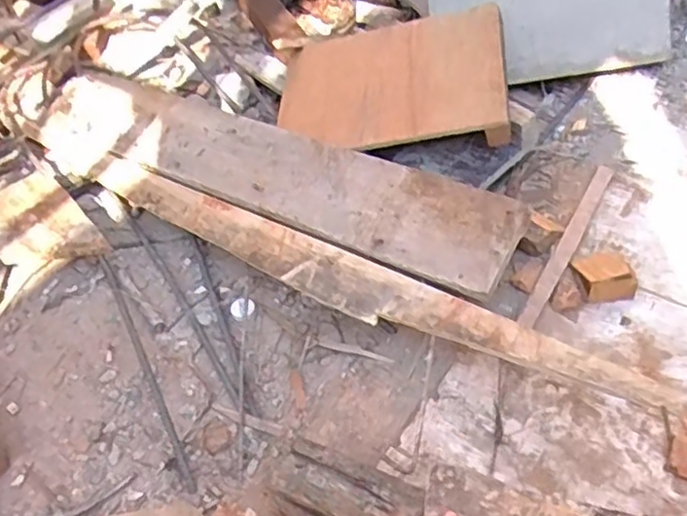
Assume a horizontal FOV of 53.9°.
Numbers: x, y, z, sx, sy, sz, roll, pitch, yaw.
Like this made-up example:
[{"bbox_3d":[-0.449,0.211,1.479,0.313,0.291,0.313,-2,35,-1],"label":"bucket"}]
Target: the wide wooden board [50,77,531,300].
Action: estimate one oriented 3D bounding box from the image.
[{"bbox_3d":[-0.181,-0.168,1.167,0.998,0.024,0.160,23,77,31],"label":"wide wooden board"}]

